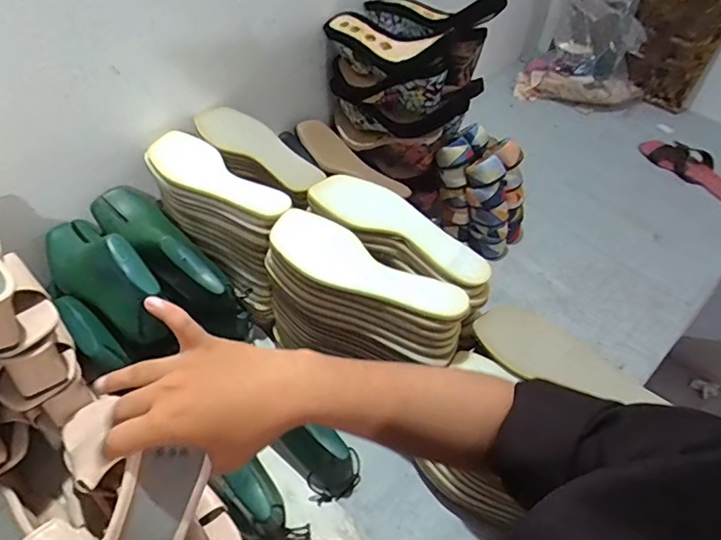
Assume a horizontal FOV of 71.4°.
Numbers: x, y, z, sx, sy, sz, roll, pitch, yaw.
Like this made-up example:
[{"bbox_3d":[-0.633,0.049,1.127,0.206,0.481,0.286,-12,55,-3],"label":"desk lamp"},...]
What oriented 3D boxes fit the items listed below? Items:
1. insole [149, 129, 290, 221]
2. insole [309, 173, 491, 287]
[{"bbox_3d":[-0.193,-0.123,0.666,0.229,0.018,0.078,34,56,25],"label":"insole"},{"bbox_3d":[0.045,-0.059,0.608,0.248,0.022,0.074,29,54,22],"label":"insole"}]

